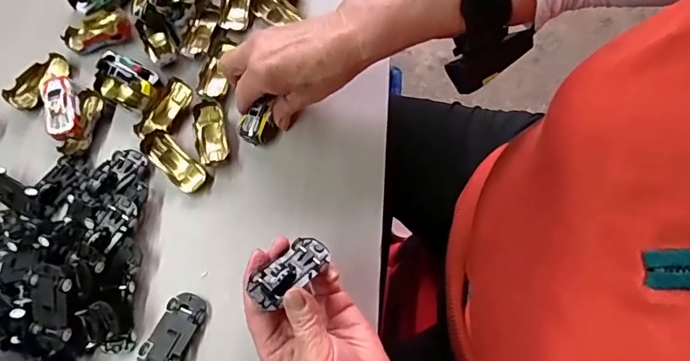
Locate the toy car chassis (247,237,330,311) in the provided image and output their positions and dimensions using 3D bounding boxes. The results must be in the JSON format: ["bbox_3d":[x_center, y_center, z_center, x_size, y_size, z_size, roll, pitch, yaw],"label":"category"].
[{"bbox_3d":[-0.038,0.063,0.343,0.029,0.015,0.061,44,55,13],"label":"toy car chassis"}]

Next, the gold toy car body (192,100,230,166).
[{"bbox_3d":[-0.122,-0.043,0.438,0.028,0.015,0.063,-15,72,-3],"label":"gold toy car body"}]

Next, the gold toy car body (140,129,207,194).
[{"bbox_3d":[-0.152,-0.017,0.430,0.062,0.019,0.027,40,78,14],"label":"gold toy car body"}]

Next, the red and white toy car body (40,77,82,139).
[{"bbox_3d":[-0.263,-0.069,0.447,0.030,0.015,0.062,-21,72,-5],"label":"red and white toy car body"}]

